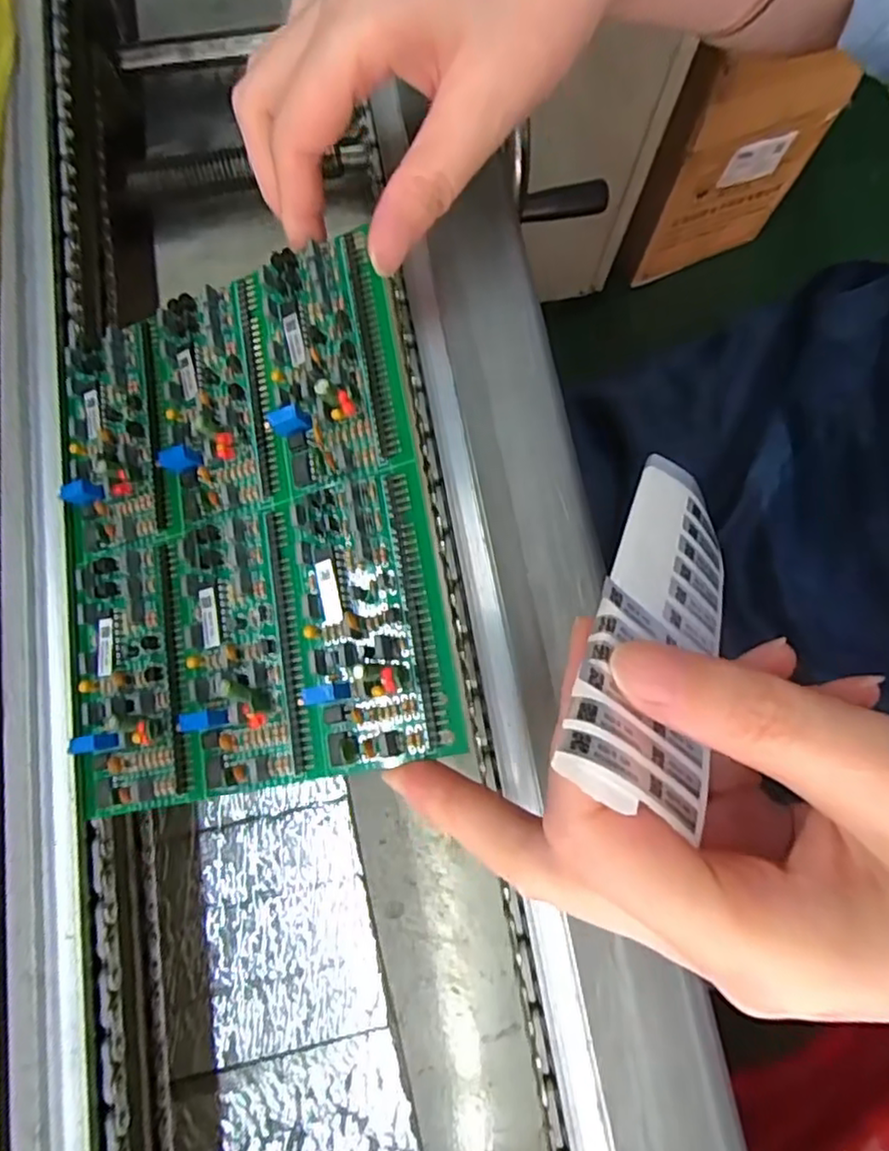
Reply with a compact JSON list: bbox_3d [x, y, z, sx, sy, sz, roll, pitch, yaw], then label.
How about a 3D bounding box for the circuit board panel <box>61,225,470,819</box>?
[{"bbox_3d":[-0.067,-0.018,0.203,0.122,0.011,0.161,-14,77,14],"label":"circuit board panel"}]

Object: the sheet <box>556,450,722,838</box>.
[{"bbox_3d":[0.050,0.010,0.147,0.034,0.005,0.090,38,51,-15],"label":"sheet"}]

